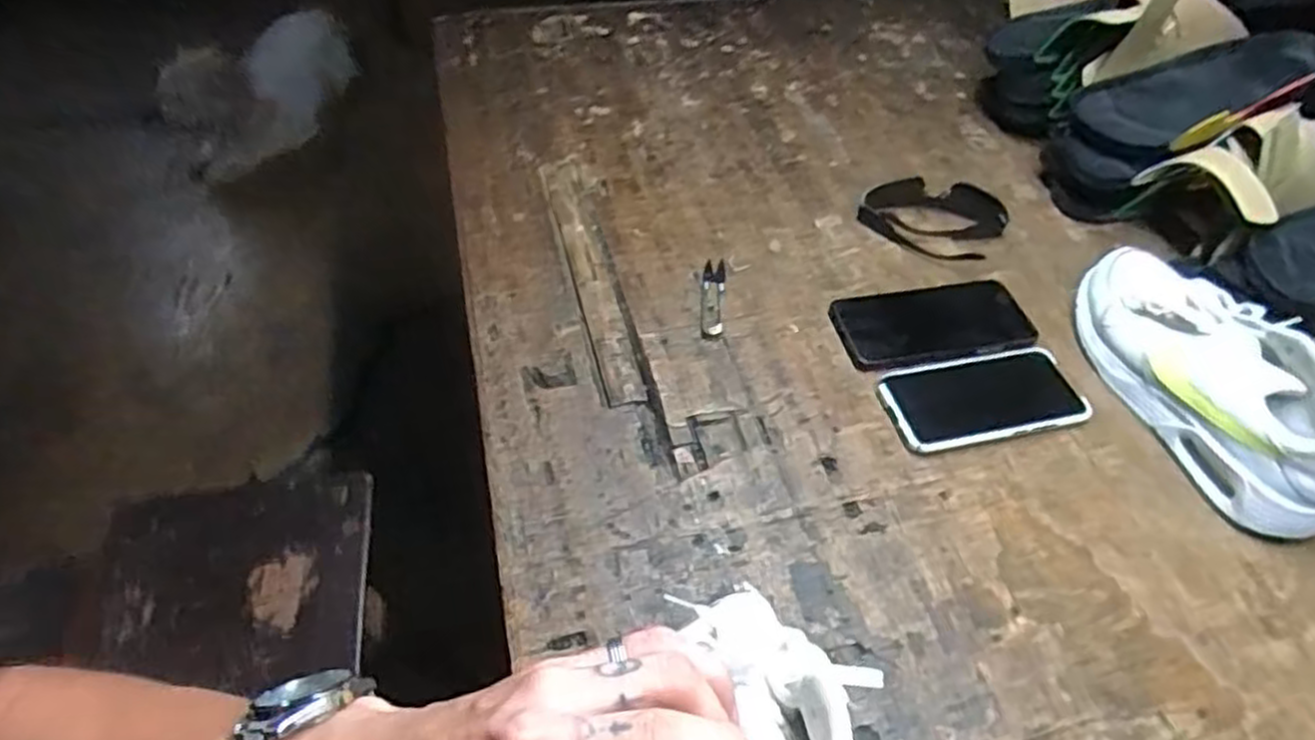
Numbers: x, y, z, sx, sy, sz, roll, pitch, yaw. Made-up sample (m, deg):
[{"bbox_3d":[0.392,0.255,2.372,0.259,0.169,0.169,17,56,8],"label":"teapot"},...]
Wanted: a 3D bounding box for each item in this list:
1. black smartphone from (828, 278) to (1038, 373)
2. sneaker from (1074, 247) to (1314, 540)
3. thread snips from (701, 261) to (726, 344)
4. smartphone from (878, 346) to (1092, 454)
[{"bbox_3d":[0.248,-0.040,0.674,0.174,0.014,0.088,-7,49,-10],"label":"black smartphone"},{"bbox_3d":[0.436,-0.002,0.601,0.096,0.091,0.269,-10,50,-13],"label":"sneaker"},{"bbox_3d":[0.051,-0.064,0.682,0.020,0.004,0.100,6,48,1],"label":"thread snips"},{"bbox_3d":[0.263,0.023,0.612,0.159,0.013,0.079,-8,49,-12],"label":"smartphone"}]

